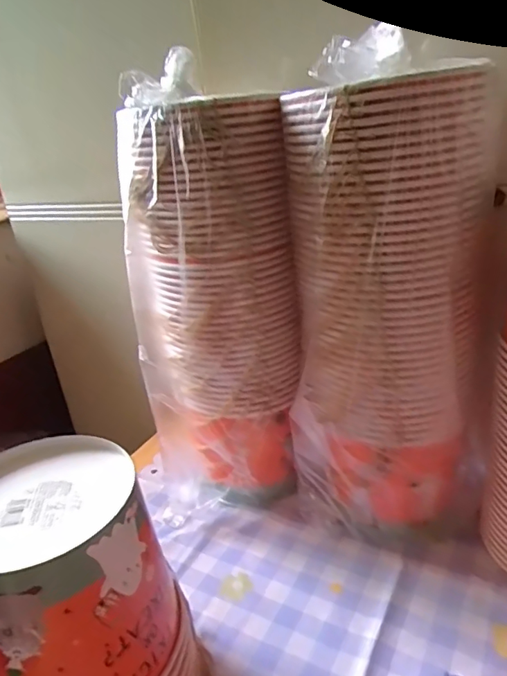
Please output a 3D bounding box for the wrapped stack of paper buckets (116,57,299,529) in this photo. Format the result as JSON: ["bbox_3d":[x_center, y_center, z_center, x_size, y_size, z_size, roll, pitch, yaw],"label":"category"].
[{"bbox_3d":[-0.047,-0.015,0.538,0.144,0.451,0.130,-16,24,-24],"label":"wrapped stack of paper buckets"}]

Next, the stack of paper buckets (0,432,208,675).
[{"bbox_3d":[-0.118,0.197,0.362,0.147,0.205,0.142,-13,23,-18],"label":"stack of paper buckets"}]

